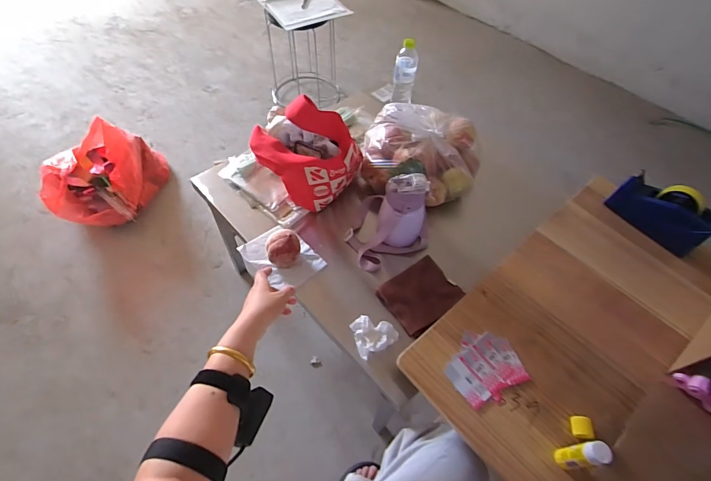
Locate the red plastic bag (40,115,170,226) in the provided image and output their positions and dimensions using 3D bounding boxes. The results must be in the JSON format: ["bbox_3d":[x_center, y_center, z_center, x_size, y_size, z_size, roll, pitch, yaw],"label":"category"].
[{"bbox_3d":[-0.939,-0.240,1.413,0.370,0.228,0.322,-14,57,-13],"label":"red plastic bag"}]

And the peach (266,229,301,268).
[{"bbox_3d":[-0.163,0.013,0.851,0.071,0.076,0.091,-5,55,-6],"label":"peach"}]

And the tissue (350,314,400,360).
[{"bbox_3d":[0.037,0.187,0.766,0.086,0.027,0.077,-23,59,-18],"label":"tissue"}]

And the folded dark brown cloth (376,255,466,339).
[{"bbox_3d":[0.145,0.115,0.819,0.155,0.034,0.134,-30,62,-22],"label":"folded dark brown cloth"}]

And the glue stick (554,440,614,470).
[{"bbox_3d":[0.340,0.325,0.565,0.026,0.106,0.030,-5,58,-7],"label":"glue stick"}]

